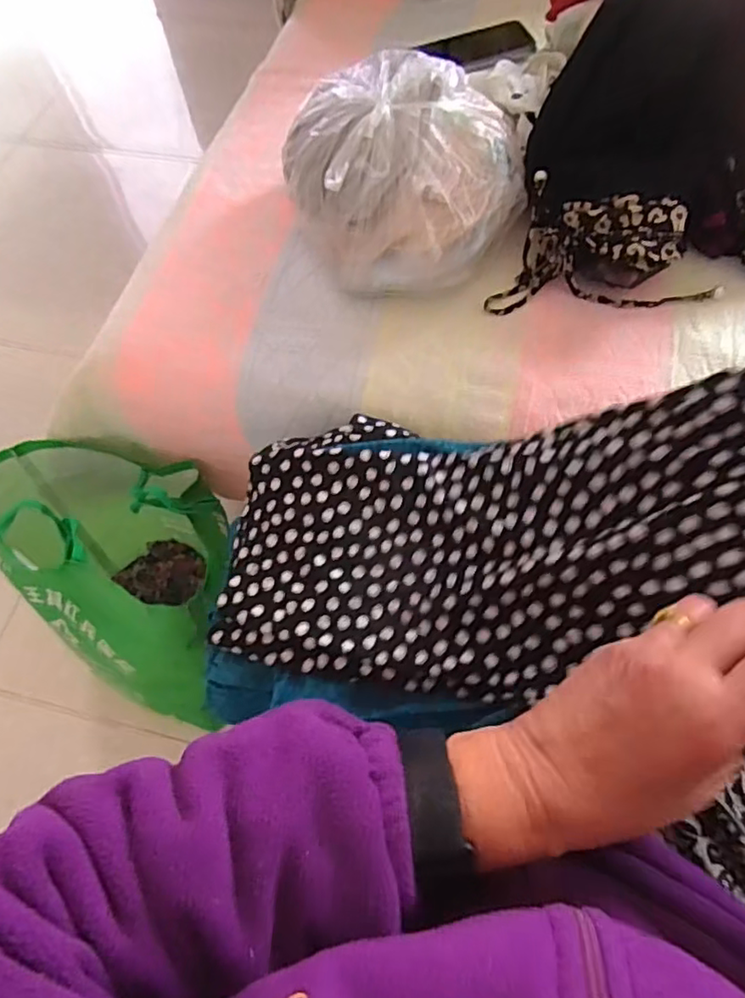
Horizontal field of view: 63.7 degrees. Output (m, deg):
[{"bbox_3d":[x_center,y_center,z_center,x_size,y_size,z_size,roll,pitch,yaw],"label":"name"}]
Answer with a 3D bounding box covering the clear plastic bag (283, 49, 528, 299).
[{"bbox_3d":[0.029,-0.312,0.579,0.204,0.138,0.240,-32,66,-13],"label":"clear plastic bag"}]

